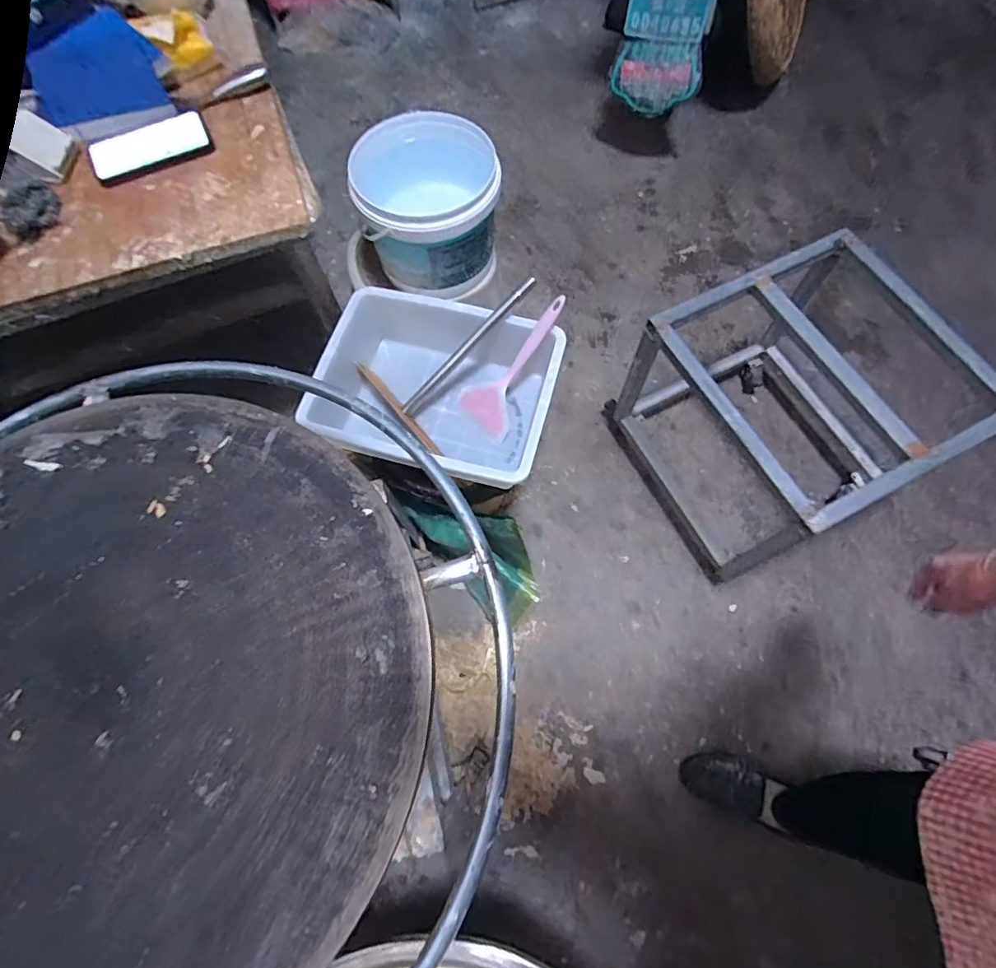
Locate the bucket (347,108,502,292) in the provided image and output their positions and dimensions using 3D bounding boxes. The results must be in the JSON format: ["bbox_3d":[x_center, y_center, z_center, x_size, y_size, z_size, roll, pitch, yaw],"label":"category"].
[{"bbox_3d":[-0.107,-0.459,0.847,0.220,0.159,0.230,2,68,1],"label":"bucket"}]

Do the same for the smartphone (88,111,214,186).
[{"bbox_3d":[-0.478,-0.462,0.717,0.156,0.014,0.075,-21,76,-4],"label":"smartphone"}]

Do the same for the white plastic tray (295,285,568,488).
[{"bbox_3d":[-0.108,-0.145,0.859,0.386,0.136,0.282,15,69,6],"label":"white plastic tray"}]

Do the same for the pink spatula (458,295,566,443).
[{"bbox_3d":[0.027,-0.190,0.819,0.104,0.032,0.229,40,115,16],"label":"pink spatula"}]

